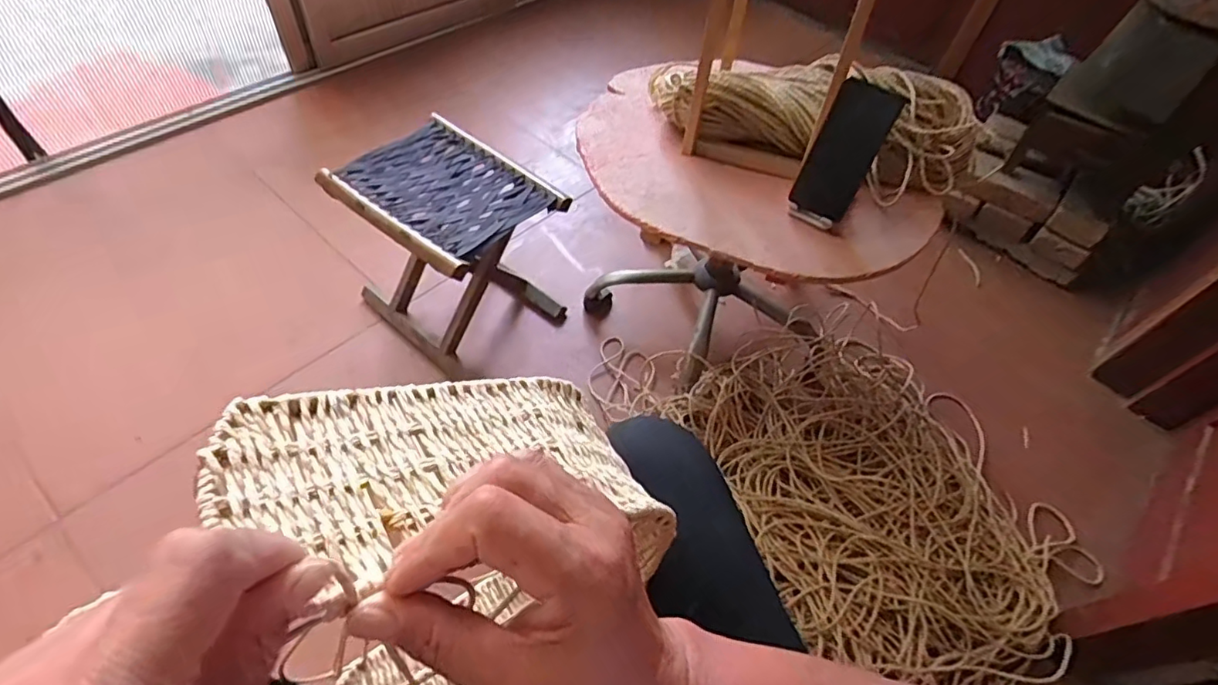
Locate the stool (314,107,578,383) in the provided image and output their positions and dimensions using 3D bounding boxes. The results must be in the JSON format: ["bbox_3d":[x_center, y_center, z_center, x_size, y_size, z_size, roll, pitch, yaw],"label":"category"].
[{"bbox_3d":[-0.276,-0.158,1.035,0.304,0.306,0.256,36,58,19],"label":"stool"}]

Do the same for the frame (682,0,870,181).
[{"bbox_3d":[0.228,-0.418,0.759,0.183,0.331,0.198,20,54,8],"label":"frame"}]

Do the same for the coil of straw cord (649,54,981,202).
[{"bbox_3d":[0.284,-0.331,0.834,0.474,0.121,0.154,23,55,11],"label":"coil of straw cord"}]

